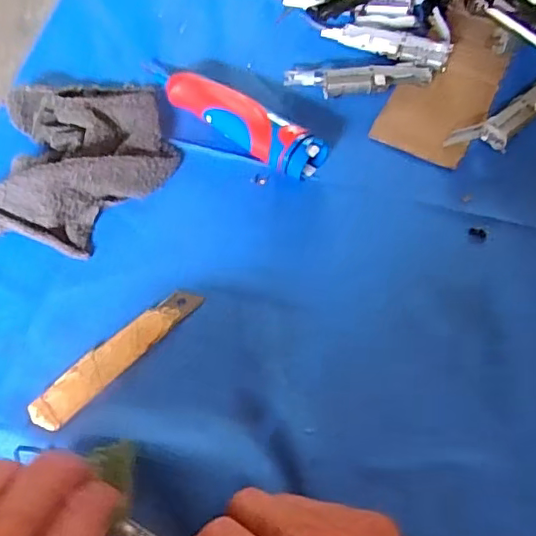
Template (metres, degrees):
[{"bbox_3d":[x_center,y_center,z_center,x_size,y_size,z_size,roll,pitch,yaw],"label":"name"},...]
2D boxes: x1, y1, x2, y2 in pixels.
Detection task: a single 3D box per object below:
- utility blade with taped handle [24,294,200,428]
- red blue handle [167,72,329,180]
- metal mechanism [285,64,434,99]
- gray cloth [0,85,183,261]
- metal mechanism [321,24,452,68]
[{"bbox_3d":[-0.089,0.050,0.338,0.024,0.010,0.112,40,71,20],"label":"utility blade with taped handle"},{"bbox_3d":[-0.020,-0.102,0.405,0.125,0.029,0.033,30,68,16],"label":"red blue handle"},{"bbox_3d":[0.068,-0.141,0.429,0.108,0.013,0.025,2,63,3],"label":"metal mechanism"},{"bbox_3d":[-0.131,-0.079,0.394,0.125,0.034,0.142,4,63,5],"label":"gray cloth"},{"bbox_3d":[0.089,-0.172,0.440,0.097,0.017,0.018,20,66,12],"label":"metal mechanism"}]

